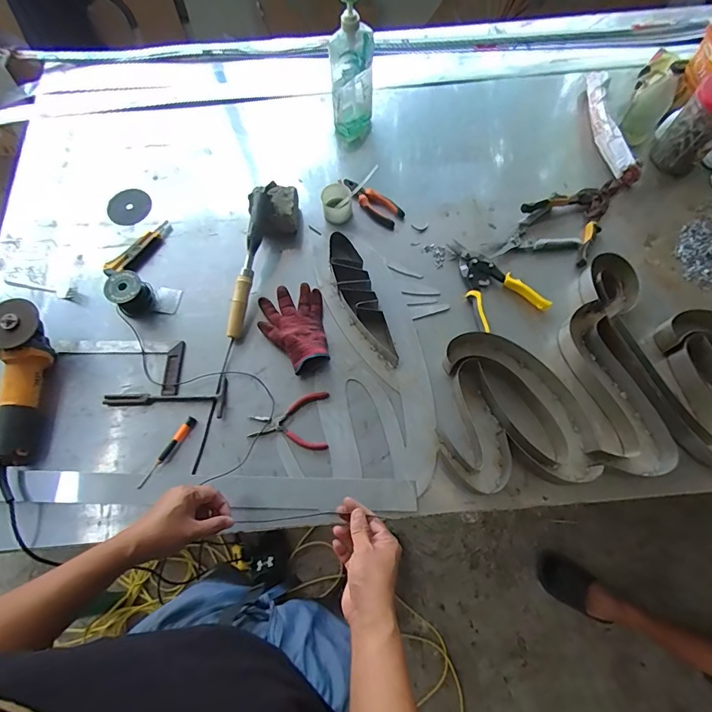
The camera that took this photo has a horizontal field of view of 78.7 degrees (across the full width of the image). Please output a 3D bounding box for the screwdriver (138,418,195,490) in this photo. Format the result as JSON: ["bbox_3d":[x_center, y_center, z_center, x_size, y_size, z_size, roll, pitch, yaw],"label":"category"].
[{"bbox_3d":[-0.341,0.172,0.781,0.018,0.011,0.143,33,74,13],"label":"screwdriver"}]

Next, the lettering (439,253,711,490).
[{"bbox_3d":[0.872,-0.032,0.800,1.464,0.057,0.402,-7,70,-1],"label":"lettering"}]

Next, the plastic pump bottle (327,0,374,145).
[{"bbox_3d":[-0.009,-0.609,0.932,0.091,0.312,0.070,-1,70,2],"label":"plastic pump bottle"}]

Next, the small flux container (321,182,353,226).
[{"bbox_3d":[-0.041,-0.333,0.961,0.066,0.056,0.077,-8,70,-1],"label":"small flux container"}]

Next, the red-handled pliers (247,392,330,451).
[{"bbox_3d":[-0.124,0.118,0.801,0.143,0.008,0.104,2,70,3],"label":"red-handled pliers"}]

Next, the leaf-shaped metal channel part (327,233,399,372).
[{"bbox_3d":[0.008,-0.113,0.861,0.068,0.050,0.296,-23,71,-6],"label":"leaf-shaped metal channel part"}]

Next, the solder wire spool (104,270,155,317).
[{"bbox_3d":[-0.454,-0.128,0.874,0.085,0.073,0.073,40,76,15],"label":"solder wire spool"}]

